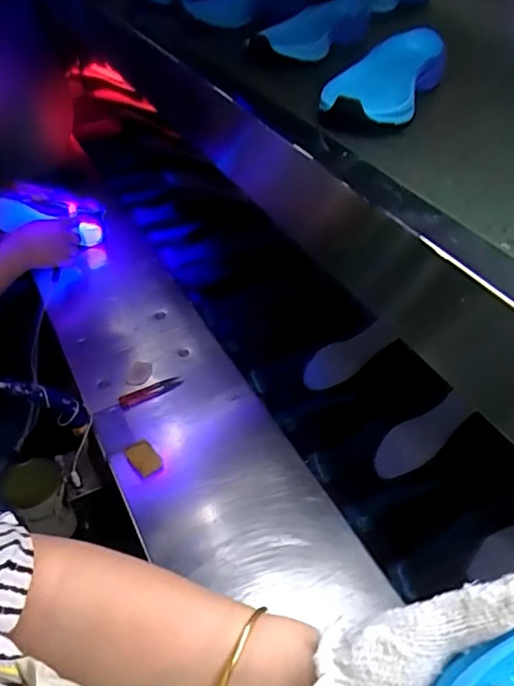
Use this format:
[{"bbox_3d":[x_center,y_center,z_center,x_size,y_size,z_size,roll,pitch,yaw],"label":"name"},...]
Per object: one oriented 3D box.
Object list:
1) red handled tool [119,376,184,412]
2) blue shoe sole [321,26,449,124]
[{"bbox_3d":[-0.162,0.076,0.823,0.101,0.010,0.024,-20,48,-24],"label":"red handled tool"},{"bbox_3d":[0.137,-0.275,0.571,0.086,0.058,0.234,22,46,20],"label":"blue shoe sole"}]

